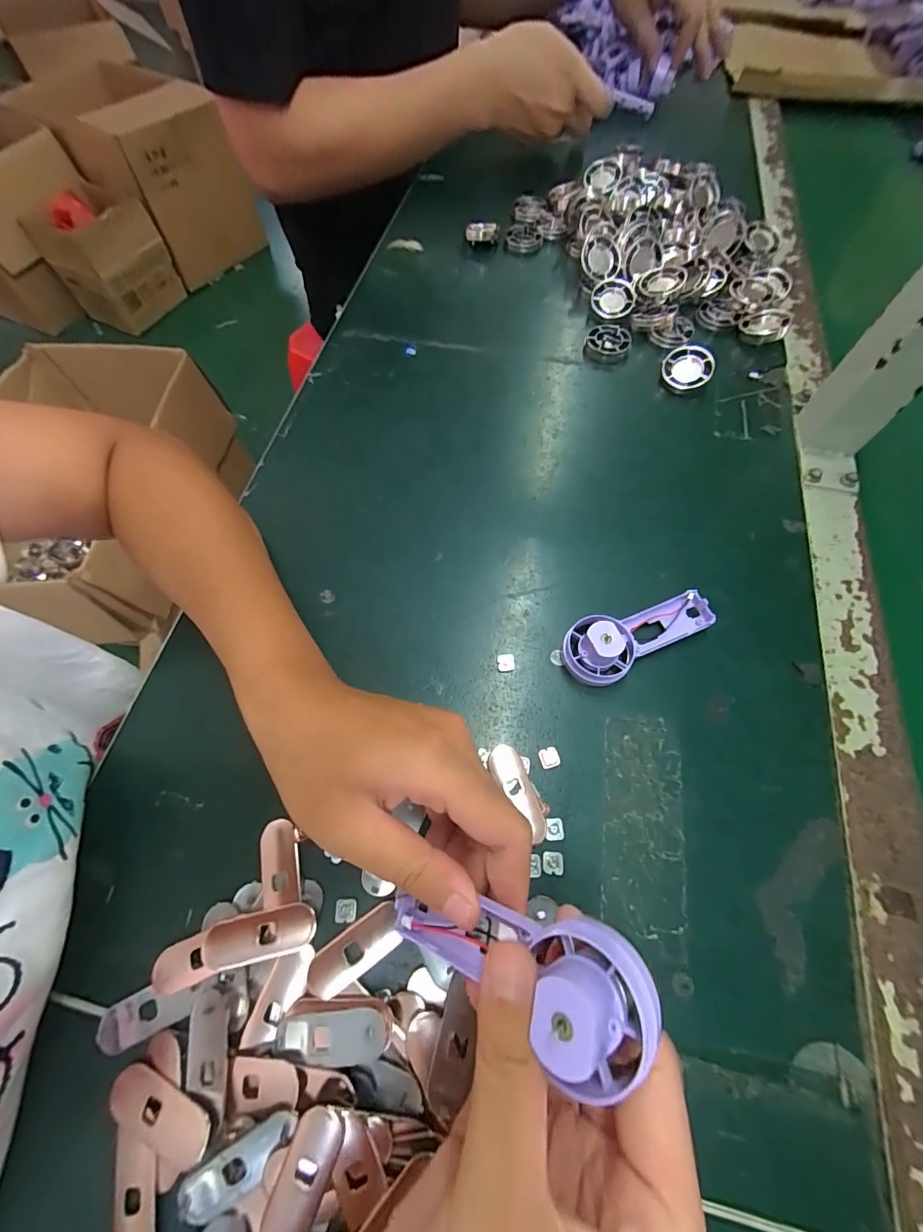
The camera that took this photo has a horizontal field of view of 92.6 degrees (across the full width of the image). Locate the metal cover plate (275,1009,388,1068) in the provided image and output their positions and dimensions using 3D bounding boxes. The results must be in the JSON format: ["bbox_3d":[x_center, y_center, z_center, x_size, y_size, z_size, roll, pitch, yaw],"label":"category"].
[{"bbox_3d":[-0.056,0.181,0.191,0.048,0.008,0.019,0,65,1],"label":"metal cover plate"}]

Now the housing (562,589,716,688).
[{"bbox_3d":[0.104,0.007,0.261,0.094,0.030,0.038,-27,67,-11],"label":"housing"}]

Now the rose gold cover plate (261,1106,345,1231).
[{"bbox_3d":[-0.061,0.217,0.171,0.018,0.004,0.053,20,85,10],"label":"rose gold cover plate"}]

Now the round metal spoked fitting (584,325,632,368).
[{"bbox_3d":[0.128,-0.239,0.386,0.038,0.012,0.044,15,66,8],"label":"round metal spoked fitting"}]

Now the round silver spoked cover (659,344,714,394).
[{"bbox_3d":[0.187,-0.203,0.365,0.039,0.011,0.037,37,96,19],"label":"round silver spoked cover"}]

